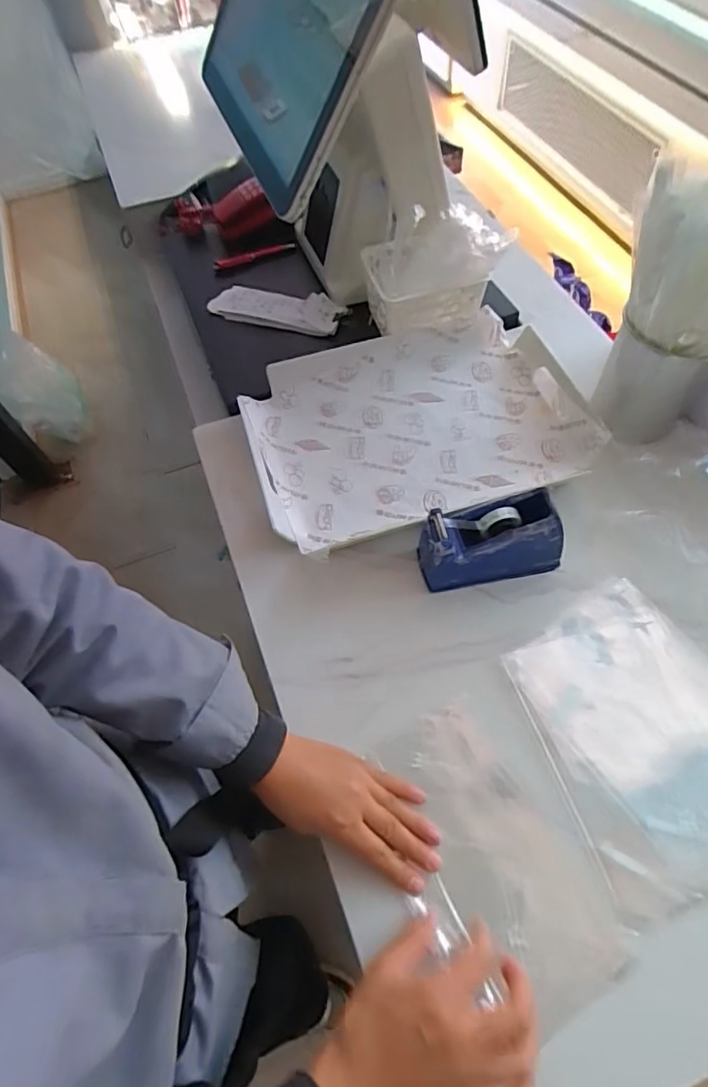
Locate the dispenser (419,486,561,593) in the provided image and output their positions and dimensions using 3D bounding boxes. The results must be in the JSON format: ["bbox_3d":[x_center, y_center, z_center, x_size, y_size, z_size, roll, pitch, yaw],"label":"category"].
[{"bbox_3d":[0.135,-0.003,0.535,0.136,0.085,0.054,-11,60,-3],"label":"dispenser"}]

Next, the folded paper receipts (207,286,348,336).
[{"bbox_3d":[-0.109,-0.331,0.755,0.184,0.033,0.060,17,63,12],"label":"folded paper receipts"}]

